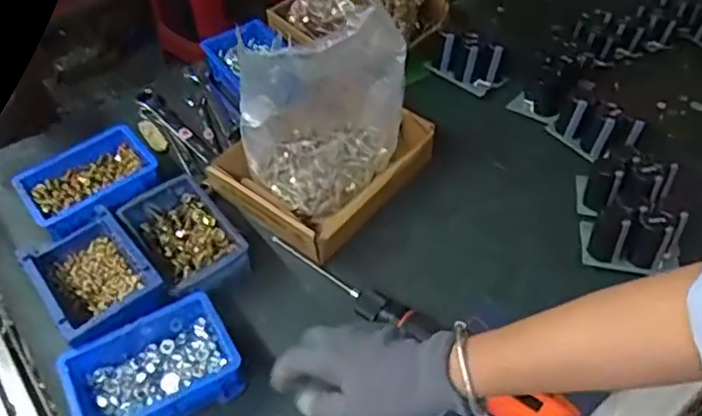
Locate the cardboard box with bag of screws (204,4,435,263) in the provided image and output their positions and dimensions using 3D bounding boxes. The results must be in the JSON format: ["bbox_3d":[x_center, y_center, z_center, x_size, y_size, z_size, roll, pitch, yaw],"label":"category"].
[{"bbox_3d":[-0.036,-0.095,0.731,0.196,0.172,0.225,34,60,27],"label":"cardboard box with bag of screws"}]

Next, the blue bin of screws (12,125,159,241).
[{"bbox_3d":[-0.312,-0.025,0.767,0.152,0.050,0.132,-34,56,-21],"label":"blue bin of screws"}]

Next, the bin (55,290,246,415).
[{"bbox_3d":[-0.185,0.158,0.605,0.147,0.068,0.104,-26,54,-17],"label":"bin"}]

